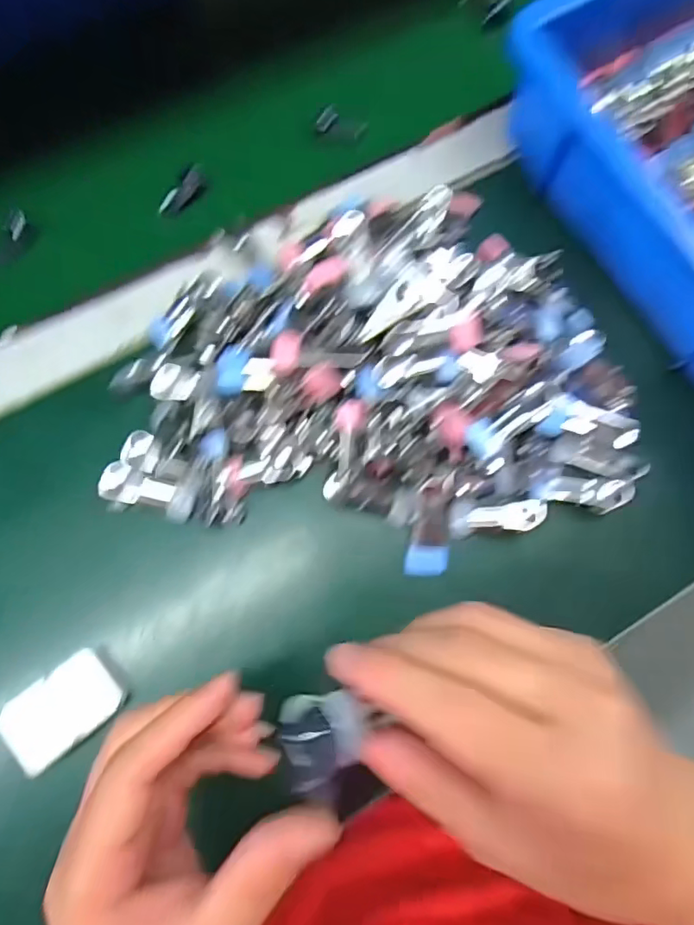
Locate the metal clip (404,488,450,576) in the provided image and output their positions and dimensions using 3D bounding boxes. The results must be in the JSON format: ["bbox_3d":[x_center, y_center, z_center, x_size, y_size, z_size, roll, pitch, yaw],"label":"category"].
[{"bbox_3d":[0.049,0.040,0.322,0.024,0.013,0.053,5,100,-1],"label":"metal clip"}]

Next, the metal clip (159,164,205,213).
[{"bbox_3d":[-0.110,-0.183,0.368,0.009,0.015,0.039,44,93,8],"label":"metal clip"}]

